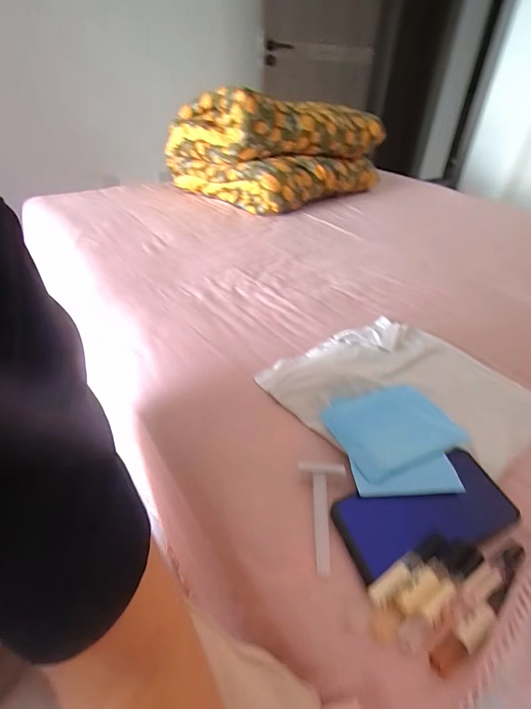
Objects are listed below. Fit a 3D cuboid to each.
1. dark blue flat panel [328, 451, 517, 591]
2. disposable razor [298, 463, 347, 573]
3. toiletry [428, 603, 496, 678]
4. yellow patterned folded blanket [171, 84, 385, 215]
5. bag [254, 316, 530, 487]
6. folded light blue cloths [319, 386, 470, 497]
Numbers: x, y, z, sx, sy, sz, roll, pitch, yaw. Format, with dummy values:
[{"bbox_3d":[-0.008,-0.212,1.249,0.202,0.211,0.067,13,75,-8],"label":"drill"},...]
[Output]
[{"bbox_3d":[0.147,0.141,0.317,0.165,0.011,0.073,-13,41,-18],"label":"dark blue flat panel"},{"bbox_3d":[0.052,0.144,0.318,0.043,0.007,0.094,2,50,5],"label":"disposable razor"},{"bbox_3d":[0.139,0.196,0.243,0.060,0.008,0.015,-21,41,-24],"label":"toiletry"},{"bbox_3d":[0.034,-0.727,1.253,0.590,0.319,0.536,-28,47,-32],"label":"yellow patterned folded blanket"},{"bbox_3d":[0.167,0.040,0.439,0.252,0.029,0.272,-26,46,-30],"label":"bag"},{"bbox_3d":[0.142,0.086,0.373,0.132,0.011,0.134,-10,38,-9],"label":"folded light blue cloths"}]

